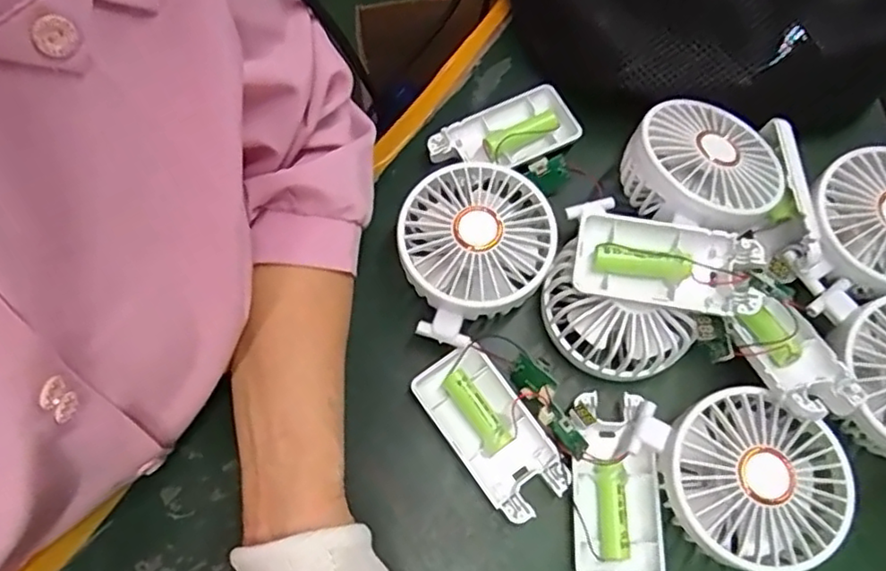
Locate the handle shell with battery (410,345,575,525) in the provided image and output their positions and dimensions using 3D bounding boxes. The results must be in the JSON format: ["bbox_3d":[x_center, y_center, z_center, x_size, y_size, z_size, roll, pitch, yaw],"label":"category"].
[{"bbox_3d":[0.026,0.081,0.356,0.044,0.018,0.092,-34,77,-14],"label":"handle shell with battery"}]

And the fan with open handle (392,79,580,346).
[{"bbox_3d":[0.027,-0.052,0.390,0.088,0.045,0.184,15,70,4],"label":"fan with open handle"}]

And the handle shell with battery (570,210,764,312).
[{"bbox_3d":[0.116,-0.011,0.342,0.092,0.021,0.047,14,71,1],"label":"handle shell with battery"}]

